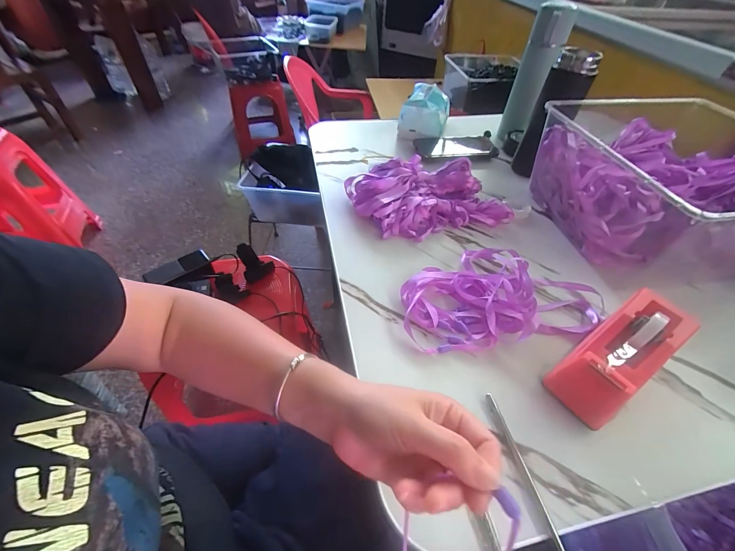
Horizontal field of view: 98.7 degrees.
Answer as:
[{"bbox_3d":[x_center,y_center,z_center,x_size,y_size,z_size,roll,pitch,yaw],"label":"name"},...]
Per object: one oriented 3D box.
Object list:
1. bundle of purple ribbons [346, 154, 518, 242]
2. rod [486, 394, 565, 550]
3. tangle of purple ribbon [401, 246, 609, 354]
[{"bbox_3d":[0.096,-0.138,0.526,0.237,0.050,0.166,-12,51,-13],"label":"bundle of purple ribbons"},{"bbox_3d":[0.145,0.191,0.266,0.007,0.004,0.184,-8,50,-9],"label":"rod"},{"bbox_3d":[0.167,0.017,0.406,0.250,0.027,0.145,-7,50,-8],"label":"tangle of purple ribbon"}]

